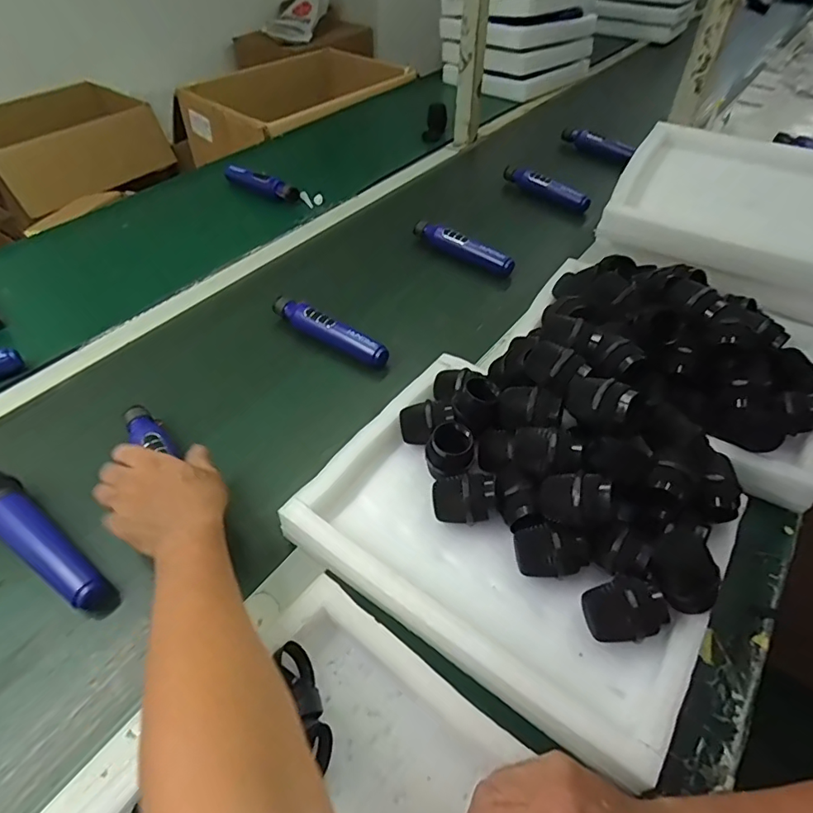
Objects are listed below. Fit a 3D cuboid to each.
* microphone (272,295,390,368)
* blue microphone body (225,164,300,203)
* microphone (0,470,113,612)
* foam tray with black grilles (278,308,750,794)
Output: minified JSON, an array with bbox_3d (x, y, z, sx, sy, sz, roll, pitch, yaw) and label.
[{"bbox_3d":[-0.109,-0.108,0.715,0.197,0.031,0.026,30,54,24],"label":"microphone"},{"bbox_3d":[-0.291,-0.440,1.010,0.175,0.038,0.037,25,52,20],"label":"blue microphone body"},{"bbox_3d":[-0.361,0.126,0.496,0.197,0.047,0.042,28,53,22],"label":"microphone"},{"bbox_3d":[0.117,0.067,0.480,0.353,0.116,0.332,29,53,23],"label":"foam tray with black grilles"}]

